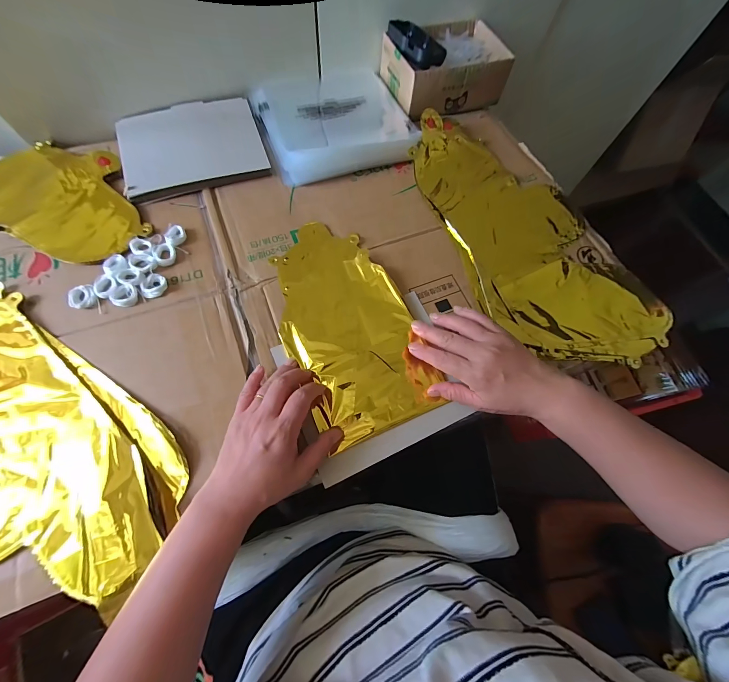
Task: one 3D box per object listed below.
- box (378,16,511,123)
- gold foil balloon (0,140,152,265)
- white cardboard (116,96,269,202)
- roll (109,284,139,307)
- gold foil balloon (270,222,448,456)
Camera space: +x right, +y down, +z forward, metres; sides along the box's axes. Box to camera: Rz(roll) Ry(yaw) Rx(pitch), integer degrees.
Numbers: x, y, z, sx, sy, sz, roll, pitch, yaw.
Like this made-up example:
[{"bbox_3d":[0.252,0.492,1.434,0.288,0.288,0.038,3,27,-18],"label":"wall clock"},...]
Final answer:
[{"bbox_3d":[0.141,-0.477,0.547,0.196,0.063,0.141,-18,69,-11],"label":"box"},{"bbox_3d":[-0.509,-0.163,0.398,0.400,0.012,0.231,-18,69,-11],"label":"gold foil balloon"},{"bbox_3d":[-0.256,-0.292,0.470,0.194,0.018,0.165,-19,69,-11],"label":"white cardboard"},{"bbox_3d":[-0.283,-0.054,0.371,0.027,0.009,0.029,1,66,-3],"label":"roll"},{"bbox_3d":[-0.027,-0.027,0.384,0.145,0.014,0.275,-23,73,-11],"label":"gold foil balloon"}]

